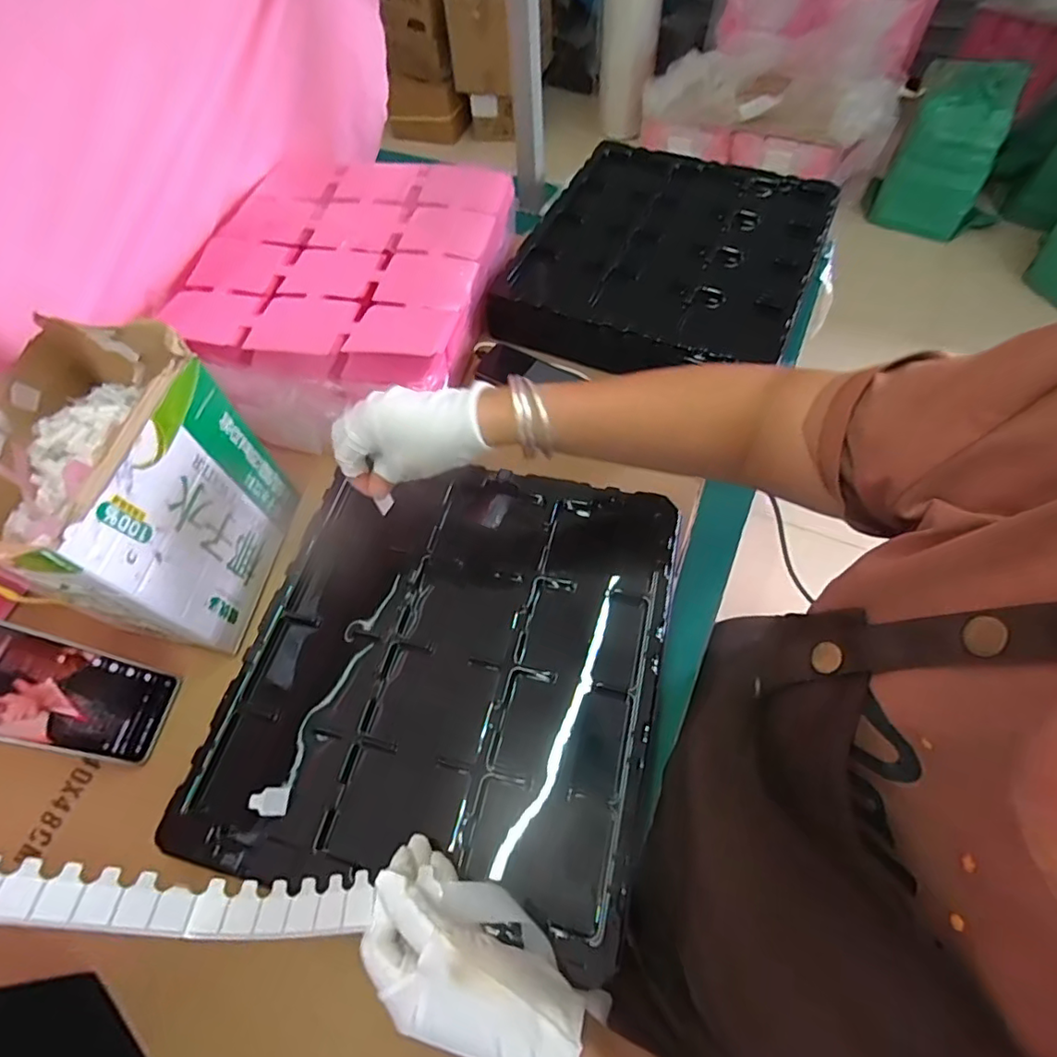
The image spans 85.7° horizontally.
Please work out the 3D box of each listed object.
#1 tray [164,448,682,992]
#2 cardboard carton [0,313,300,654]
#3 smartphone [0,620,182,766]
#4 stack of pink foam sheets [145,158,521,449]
[{"bbox_3d":[-0.063,0.111,0.494,0.333,0.065,0.371,10,62,9],"label":"tray"},{"bbox_3d":[-0.337,-0.024,0.475,0.160,0.203,0.194,4,61,6],"label":"cardboard carton"},{"bbox_3d":[-0.368,0.129,0.445,0.007,0.162,0.076,-12,54,34],"label":"smartphone"},{"bbox_3d":[-0.191,-0.280,0.638,0.293,0.087,0.362,12,62,10],"label":"stack of pink foam sheets"}]

